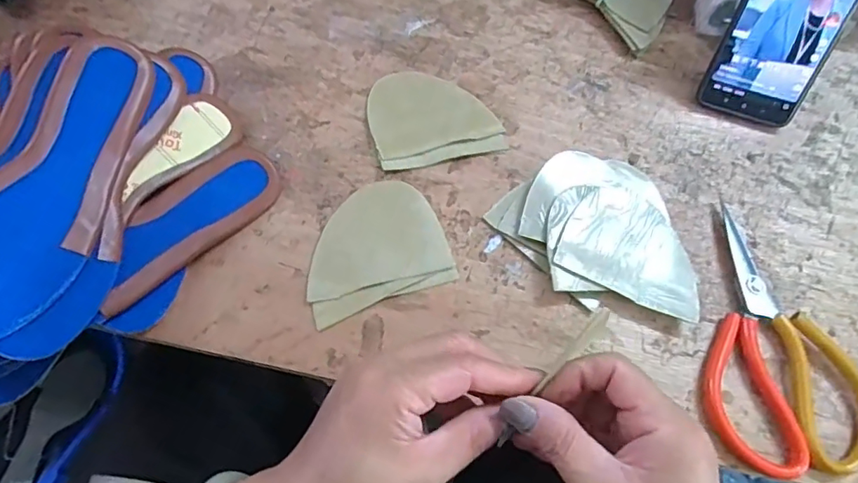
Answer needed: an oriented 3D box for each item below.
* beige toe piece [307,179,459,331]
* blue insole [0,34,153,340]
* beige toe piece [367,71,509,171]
[{"bbox_3d":[-0.043,0.001,0.387,0.103,0.013,0.091,-20,67,-11],"label":"beige toe piece"},{"bbox_3d":[-0.227,-0.037,0.323,0.070,0.012,0.211,32,58,-24],"label":"blue insole"},{"bbox_3d":[0.001,-0.107,0.441,0.103,0.009,0.094,-14,66,-8],"label":"beige toe piece"}]

